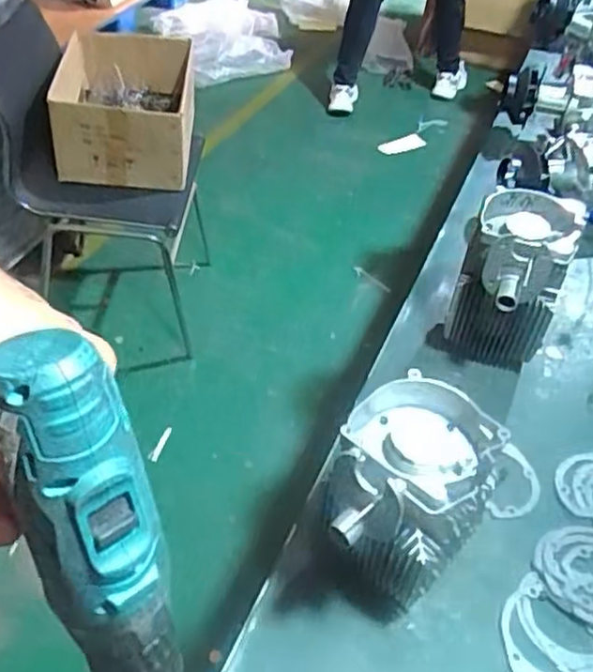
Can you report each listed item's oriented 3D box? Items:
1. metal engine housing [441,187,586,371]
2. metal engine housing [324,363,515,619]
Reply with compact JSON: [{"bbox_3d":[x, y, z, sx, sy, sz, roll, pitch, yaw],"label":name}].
[{"bbox_3d":[0.263,-0.052,0.884,0.114,0.214,0.153,19,46,13],"label":"metal engine housing"},{"bbox_3d":[0.098,0.166,0.654,0.132,0.207,0.154,19,46,13],"label":"metal engine housing"}]

